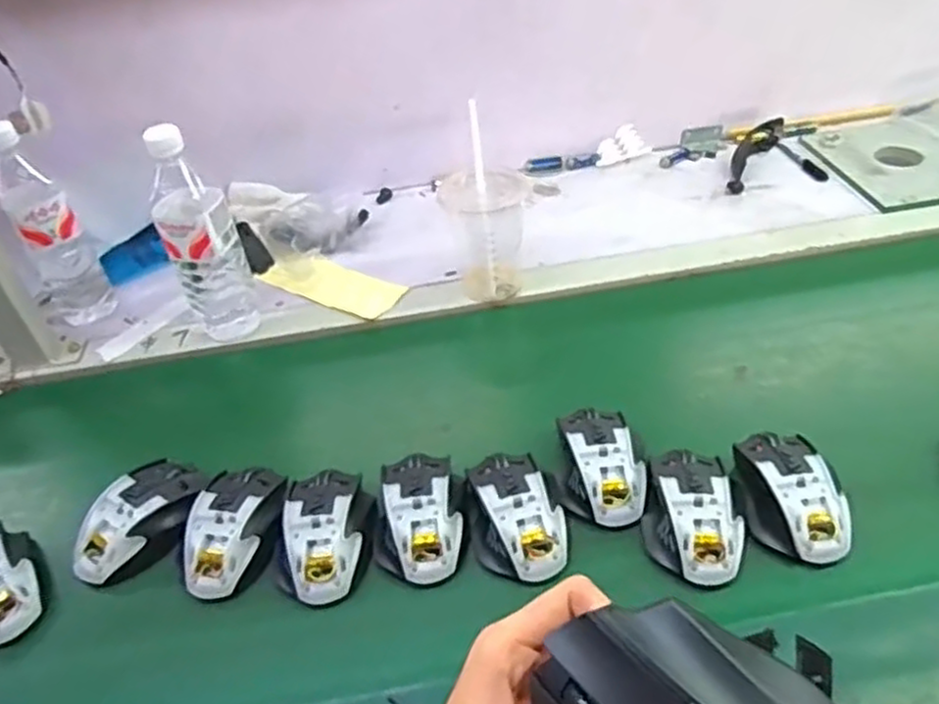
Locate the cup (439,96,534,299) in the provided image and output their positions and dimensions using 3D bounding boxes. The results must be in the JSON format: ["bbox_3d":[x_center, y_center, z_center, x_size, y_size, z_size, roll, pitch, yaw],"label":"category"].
[{"bbox_3d":[0.017,-0.150,0.783,0.089,0.186,0.078,0,40,2],"label":"cup"}]

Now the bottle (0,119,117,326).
[{"bbox_3d":[-0.453,-0.132,0.794,0.069,0.229,0.060,-24,45,-24],"label":"bottle"}]

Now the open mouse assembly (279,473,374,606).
[{"bbox_3d":[-0.114,0.141,0.587,0.073,0.039,0.112,1,40,3],"label":"open mouse assembly"}]

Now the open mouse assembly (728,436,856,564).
[{"bbox_3d":[0.245,0.109,0.570,0.069,0.035,0.104,-4,40,-4],"label":"open mouse assembly"}]

